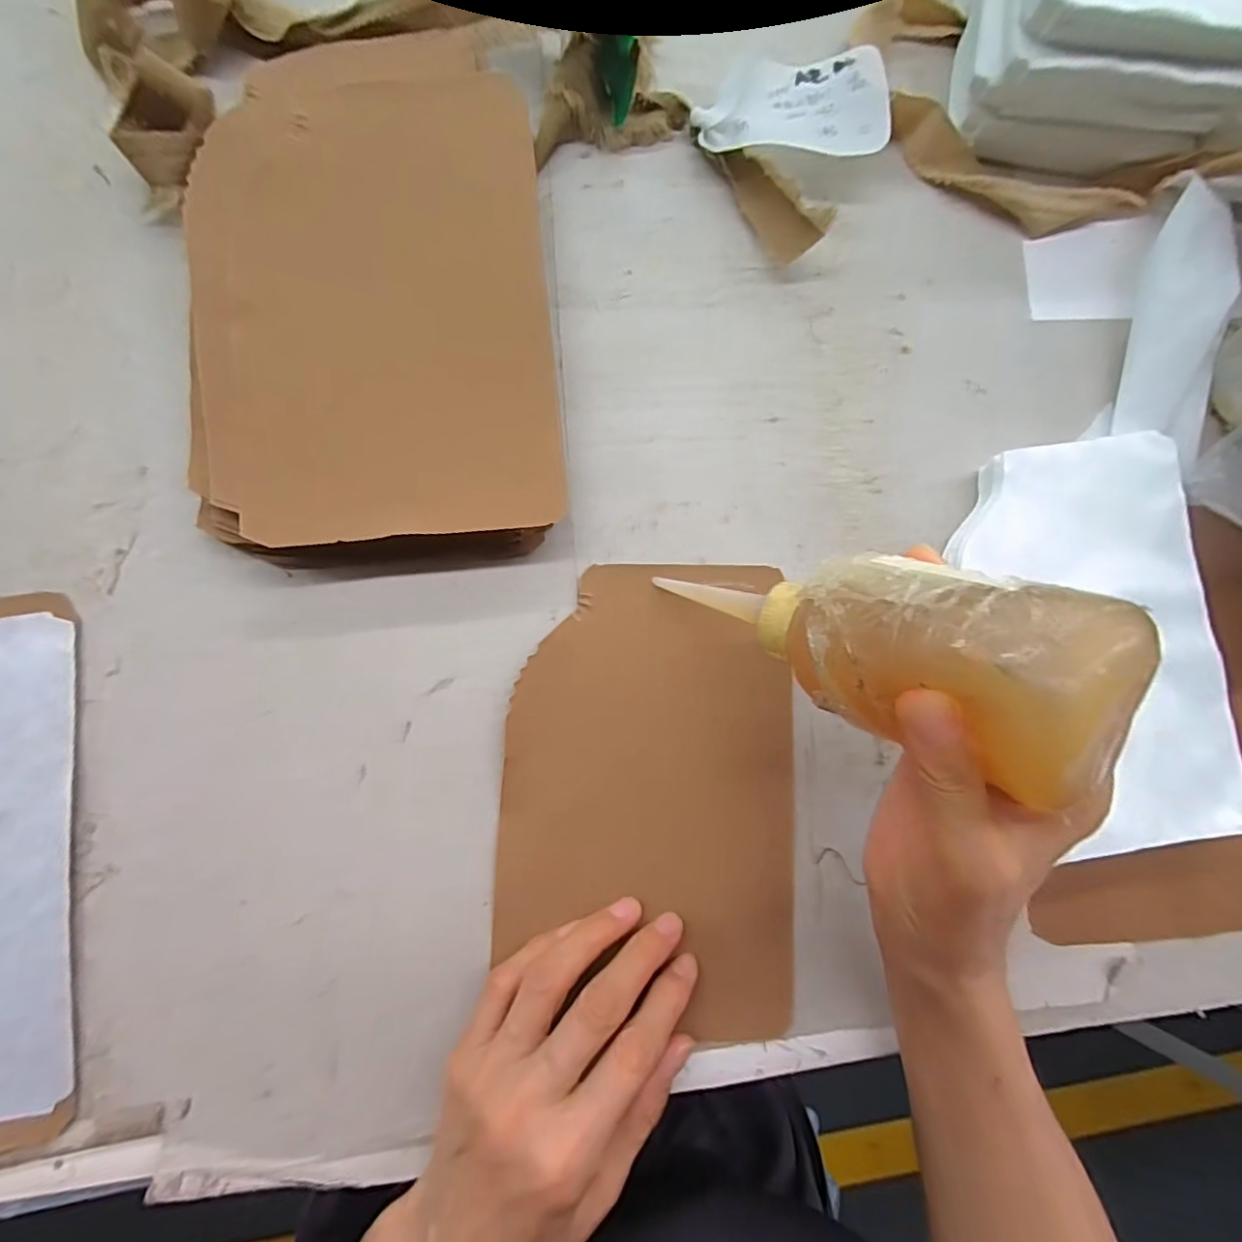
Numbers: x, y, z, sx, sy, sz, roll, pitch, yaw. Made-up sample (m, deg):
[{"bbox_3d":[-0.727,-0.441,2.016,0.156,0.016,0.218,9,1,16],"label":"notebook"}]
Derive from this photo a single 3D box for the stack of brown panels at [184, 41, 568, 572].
[{"bbox_3d":[-0.113,-0.149,0.278,0.157,0.027,0.240,-4,84,-6],"label":"stack of brown panels"}]

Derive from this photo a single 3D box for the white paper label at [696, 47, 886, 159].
[{"bbox_3d":[0.089,-0.275,0.308,0.097,0.014,0.066,0,72,1],"label":"white paper label"}]

